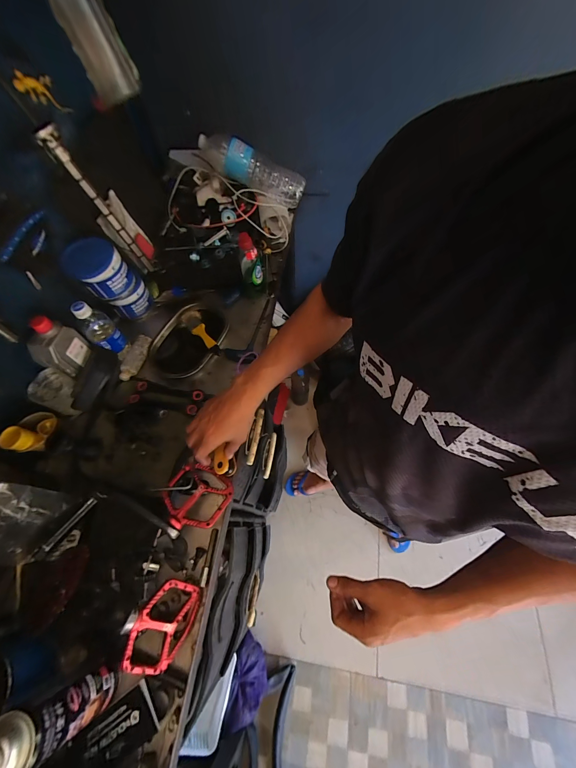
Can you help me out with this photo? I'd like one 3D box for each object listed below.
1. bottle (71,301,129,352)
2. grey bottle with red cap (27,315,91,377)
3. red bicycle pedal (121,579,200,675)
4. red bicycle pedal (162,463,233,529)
[{"bbox_3d":[-0.405,-0.119,0.611,0.047,0.121,0.060,38,72,19],"label":"bottle"},{"bbox_3d":[-0.460,-0.076,0.567,0.046,0.106,0.080,11,65,9],"label":"grey bottle with red cap"},{"bbox_3d":[-0.188,0.353,0.419,0.016,0.121,0.112,-2,47,37],"label":"red bicycle pedal"},{"bbox_3d":[-0.164,0.201,0.511,0.115,0.018,0.110,28,54,19],"label":"red bicycle pedal"}]

